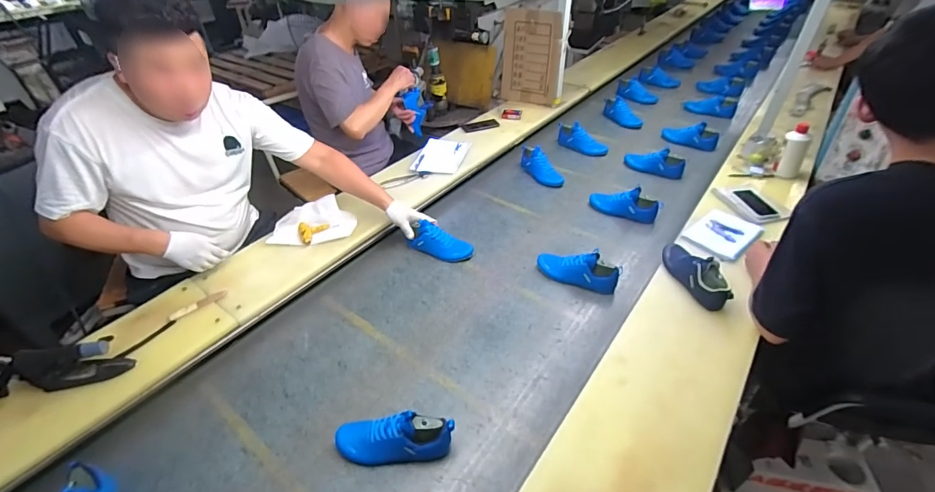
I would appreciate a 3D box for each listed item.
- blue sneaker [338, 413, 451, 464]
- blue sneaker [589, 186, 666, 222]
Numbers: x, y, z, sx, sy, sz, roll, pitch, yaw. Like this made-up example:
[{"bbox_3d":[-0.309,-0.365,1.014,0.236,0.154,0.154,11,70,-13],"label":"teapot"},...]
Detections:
[{"bbox_3d":[-0.149,0.376,0.819,0.237,0.095,0.073,1,39,5],"label":"blue sneaker"},{"bbox_3d":[0.542,-0.150,1.452,0.233,0.087,0.090,17,43,22],"label":"blue sneaker"}]

